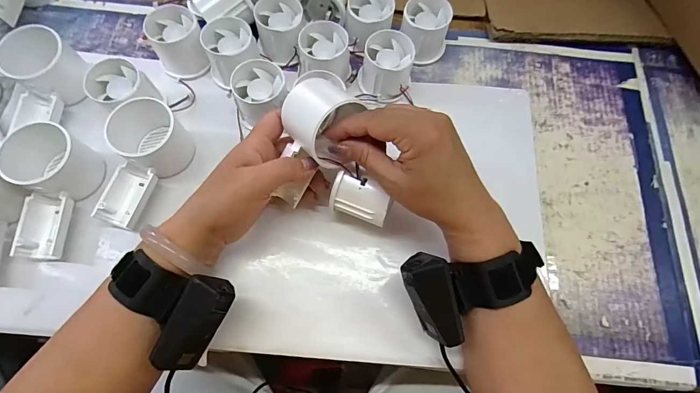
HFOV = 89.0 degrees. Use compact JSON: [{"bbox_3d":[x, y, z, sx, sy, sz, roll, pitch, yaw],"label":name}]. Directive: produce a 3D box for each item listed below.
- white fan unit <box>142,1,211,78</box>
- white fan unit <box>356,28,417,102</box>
[{"bbox_3d":[-0.181,-0.162,0.379,0.051,0.049,0.062,-19,73,-8],"label":"white fan unit"},{"bbox_3d":[0.039,-0.136,0.379,0.054,0.041,0.064,12,71,2],"label":"white fan unit"}]

